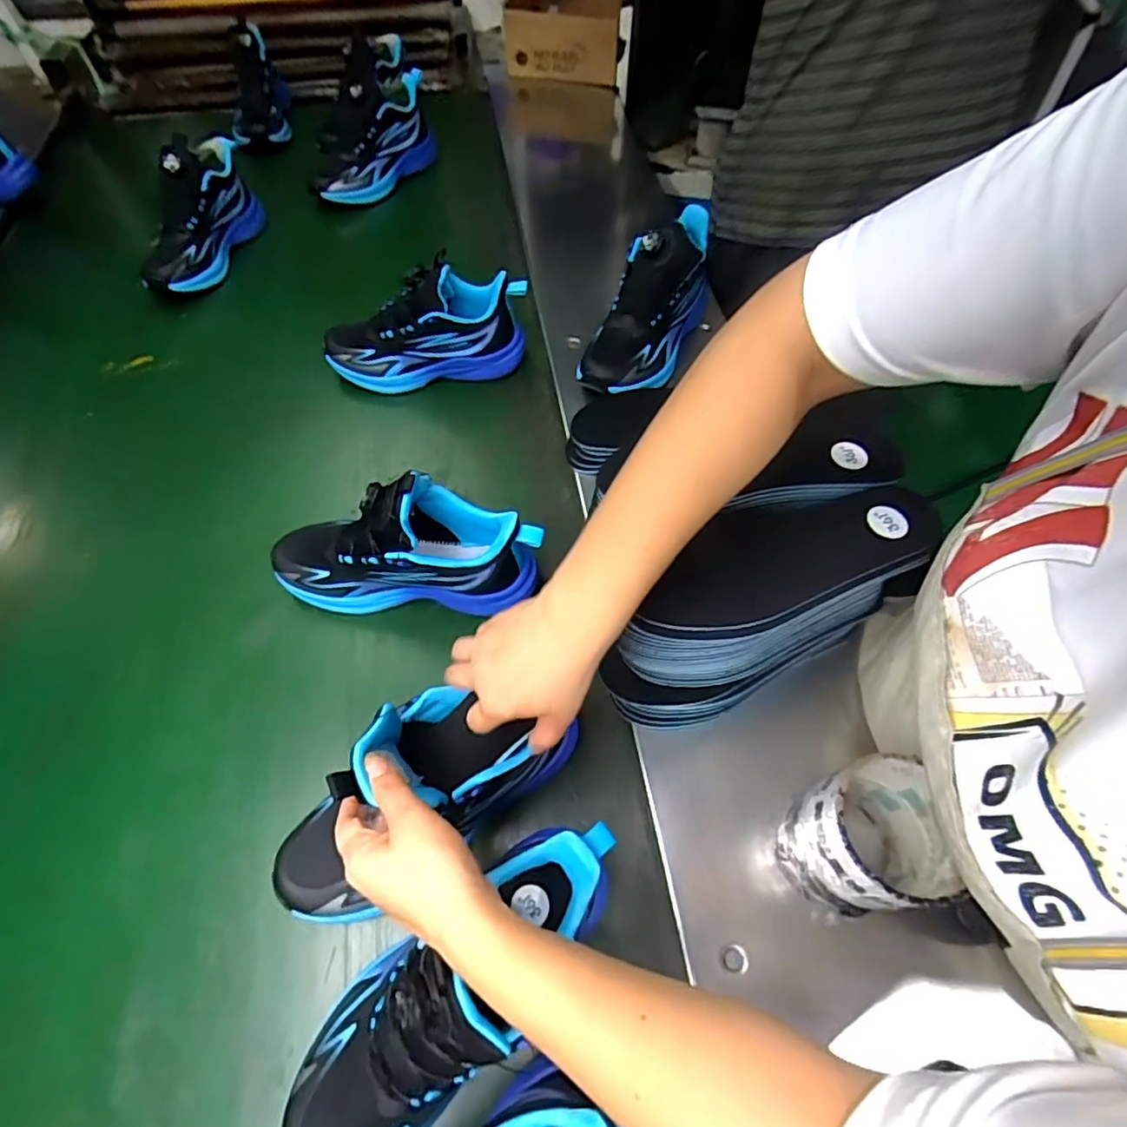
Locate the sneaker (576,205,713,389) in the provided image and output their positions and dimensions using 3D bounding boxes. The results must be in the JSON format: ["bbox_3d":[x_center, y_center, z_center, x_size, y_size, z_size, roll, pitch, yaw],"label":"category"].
[{"bbox_3d":[0.099,-0.298,0.658,0.091,0.120,0.207,23,63,9],"label":"sneaker"}]

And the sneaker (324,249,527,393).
[{"bbox_3d":[-0.165,-0.279,0.695,0.233,0.127,0.079,-9,60,-7],"label":"sneaker"}]

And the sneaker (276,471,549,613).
[{"bbox_3d":[-0.149,-0.017,0.534,0.255,0.140,0.078,3,59,0],"label":"sneaker"}]

